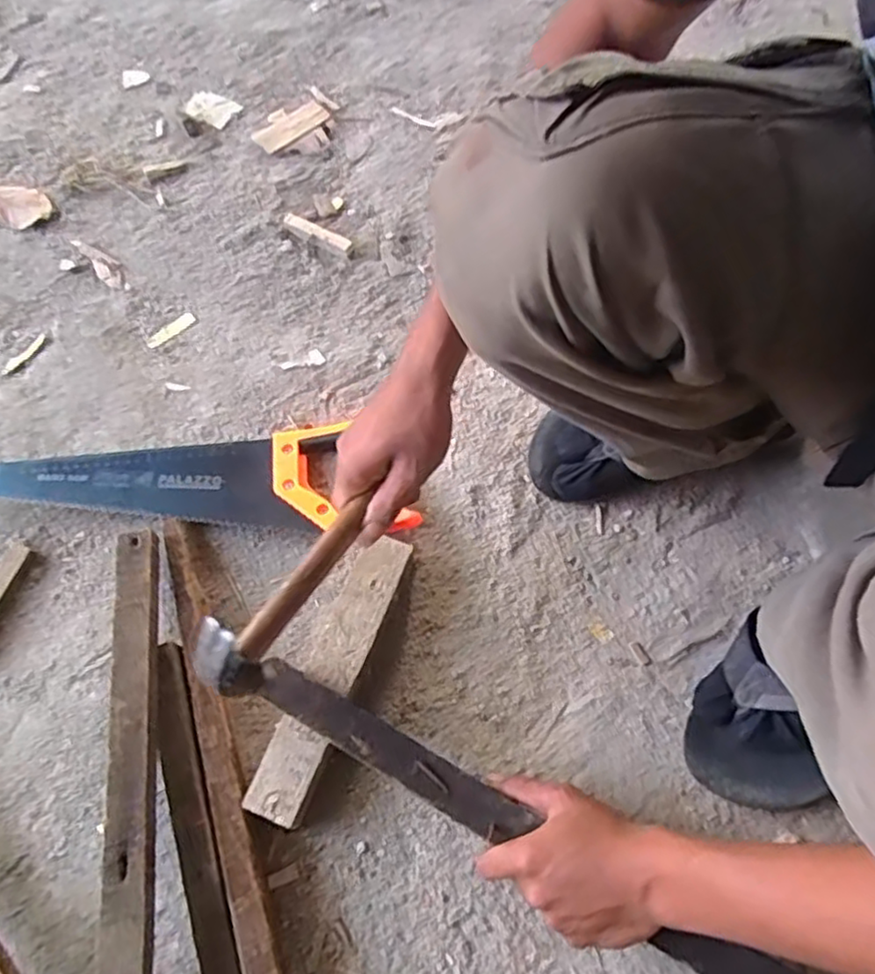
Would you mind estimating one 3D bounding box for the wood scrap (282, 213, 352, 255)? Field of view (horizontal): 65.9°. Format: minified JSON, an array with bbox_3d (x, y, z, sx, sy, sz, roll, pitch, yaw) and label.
[{"bbox_3d":[-0.138,-0.290,0.773,0.087,0.004,0.019,28,70,13],"label":"wood scrap"}]

